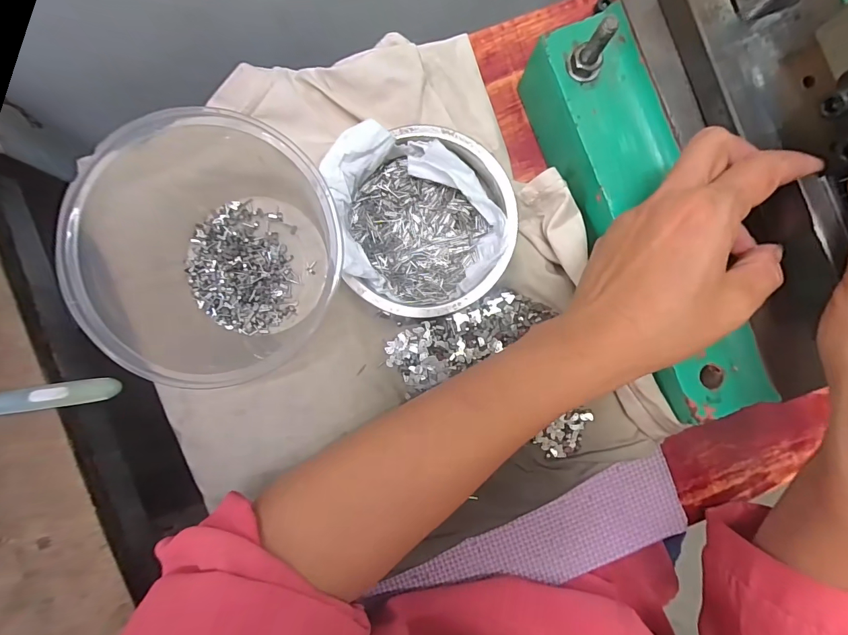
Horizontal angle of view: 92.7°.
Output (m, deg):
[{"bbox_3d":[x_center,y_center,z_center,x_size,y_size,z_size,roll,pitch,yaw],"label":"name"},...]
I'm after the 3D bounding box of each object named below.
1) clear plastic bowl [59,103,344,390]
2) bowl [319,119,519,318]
[{"bbox_3d":[-0.127,-0.040,0.250,0.135,0.095,0.150,2,89,-2],"label":"clear plastic bowl"},{"bbox_3d":[0.002,-0.062,0.264,0.111,0.037,0.118,0,89,-2],"label":"bowl"}]

